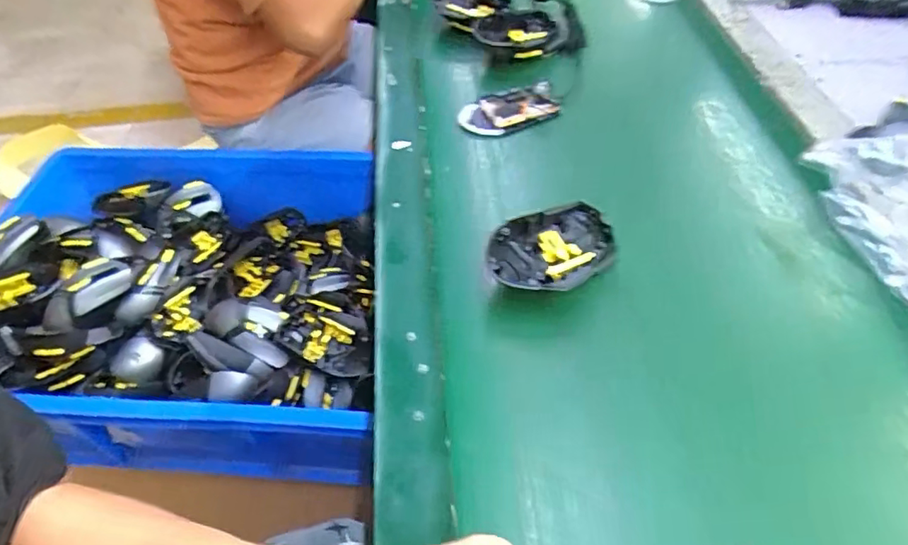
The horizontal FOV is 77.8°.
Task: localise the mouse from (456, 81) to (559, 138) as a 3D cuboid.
[{"bbox_3d":[0.060,-0.180,0.626,0.106,0.033,0.052,-16,49,-14],"label":"mouse"}]

